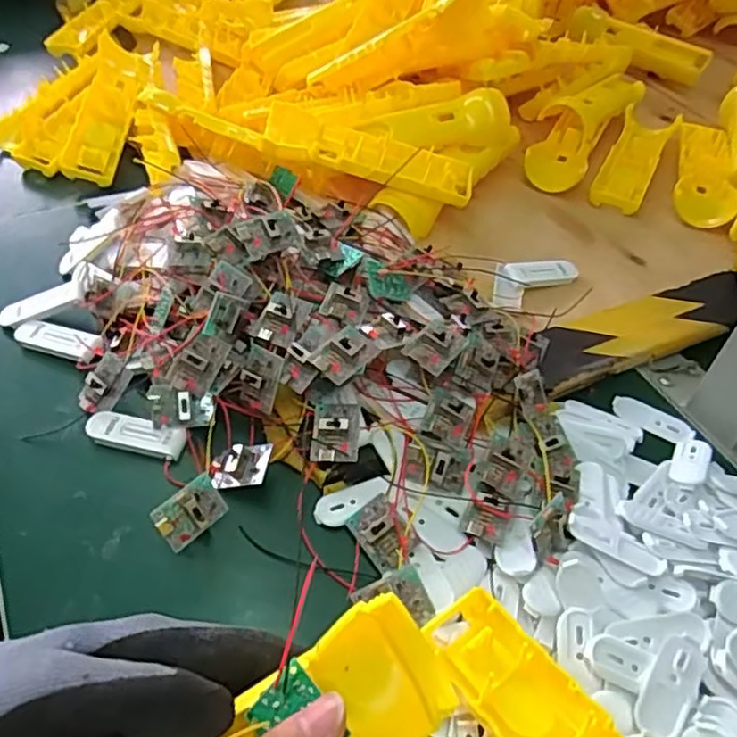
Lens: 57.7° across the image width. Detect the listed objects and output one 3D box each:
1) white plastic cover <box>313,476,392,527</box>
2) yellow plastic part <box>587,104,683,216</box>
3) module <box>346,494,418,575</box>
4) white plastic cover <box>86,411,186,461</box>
[{"bbox_3d":[-0.009,0.072,0.363,0.043,0.004,0.018,-28,54,-7],"label":"white plastic cover"},{"bbox_3d":[0.240,-0.188,0.604,0.049,0.025,0.163,21,50,14],"label":"yellow plastic part"},{"bbox_3d":[0.007,0.085,0.343,0.025,0.009,0.035,-38,61,-3],"label":"module"},{"bbox_3d":[-0.138,0.040,0.395,0.057,0.013,0.018,13,48,7],"label":"white plastic cover"}]

